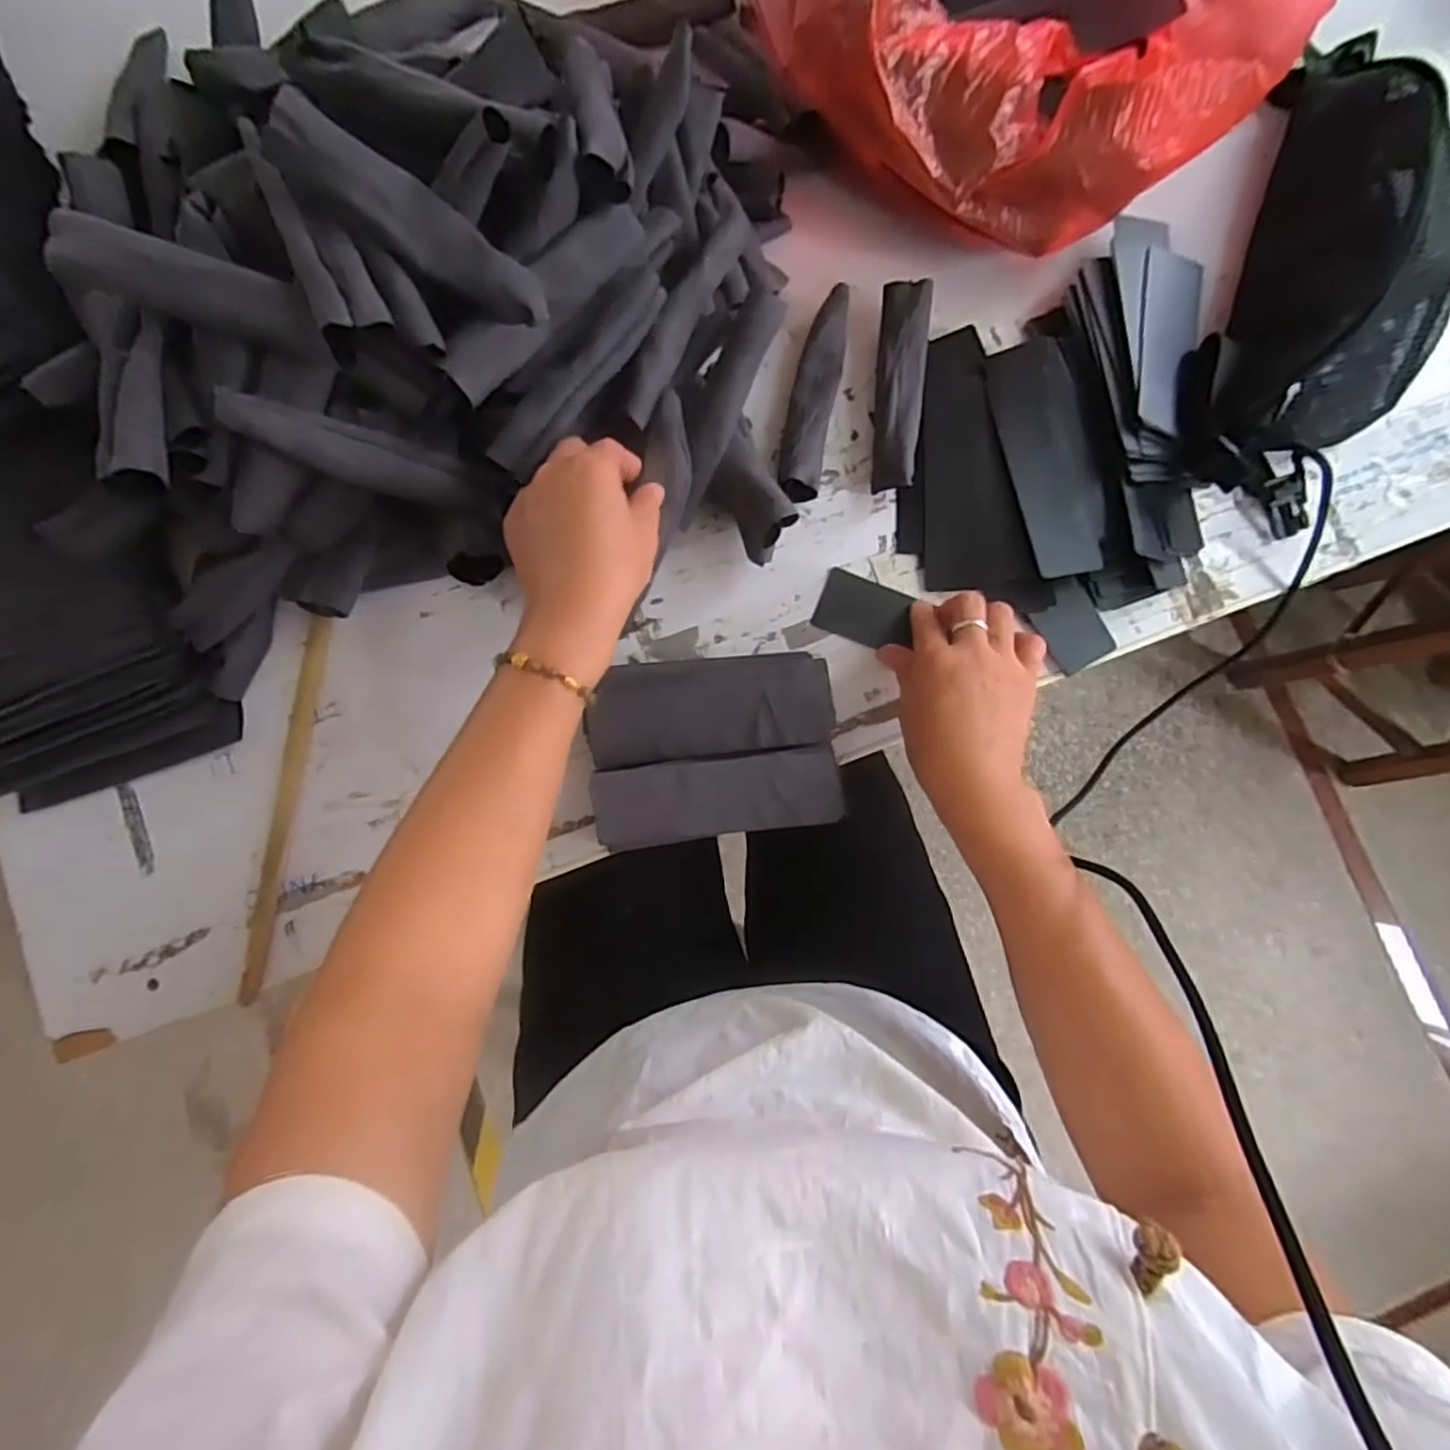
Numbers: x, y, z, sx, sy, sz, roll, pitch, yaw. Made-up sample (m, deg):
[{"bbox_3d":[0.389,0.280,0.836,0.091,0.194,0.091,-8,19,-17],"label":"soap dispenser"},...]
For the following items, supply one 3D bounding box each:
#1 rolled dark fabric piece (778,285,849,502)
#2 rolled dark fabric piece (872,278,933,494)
[{"bbox_3d":[0.063,-0.234,0.500,0.031,0.026,0.149,11,84,0],"label":"rolled dark fabric piece"},{"bbox_3d":[0.124,-0.237,0.498,0.032,0.028,0.142,5,84,0],"label":"rolled dark fabric piece"}]

